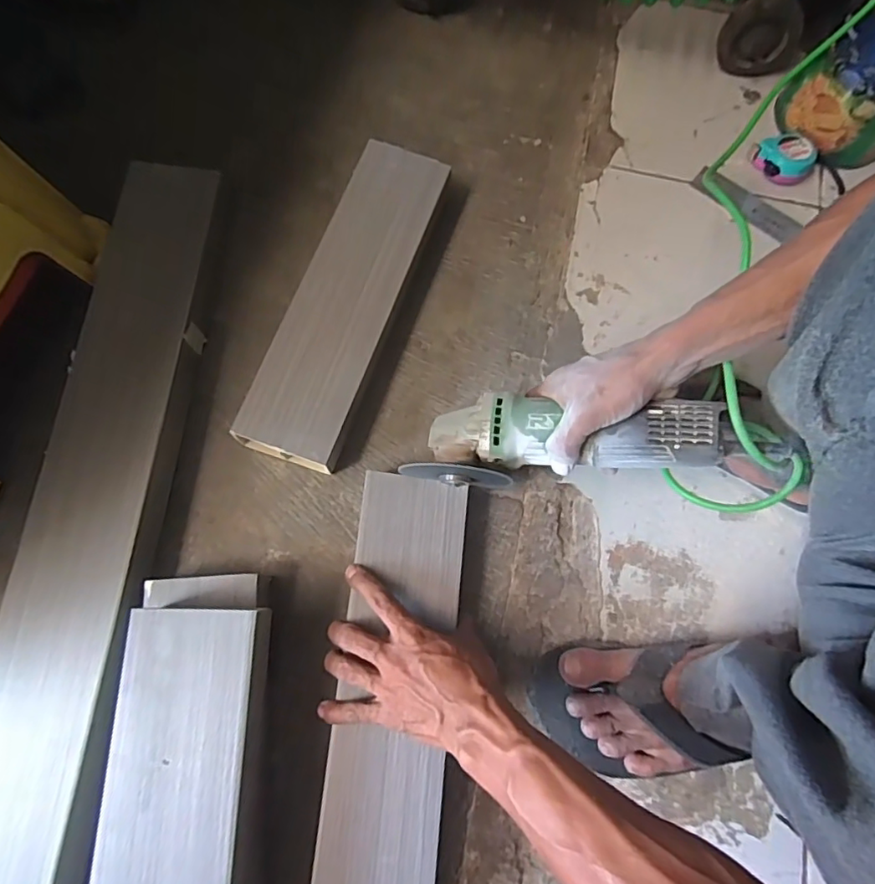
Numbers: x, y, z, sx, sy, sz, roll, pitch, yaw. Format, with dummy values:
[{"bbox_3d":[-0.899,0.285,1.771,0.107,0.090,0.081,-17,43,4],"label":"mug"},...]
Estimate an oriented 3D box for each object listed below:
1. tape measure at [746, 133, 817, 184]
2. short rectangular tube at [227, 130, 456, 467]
[{"bbox_3d":[0.426,-0.351,0.683,0.073,0.036,0.052,41,78,9],"label":"tape measure"},{"bbox_3d":[-0.098,-0.152,0.606,0.105,0.054,0.366,18,75,3],"label":"short rectangular tube"}]

